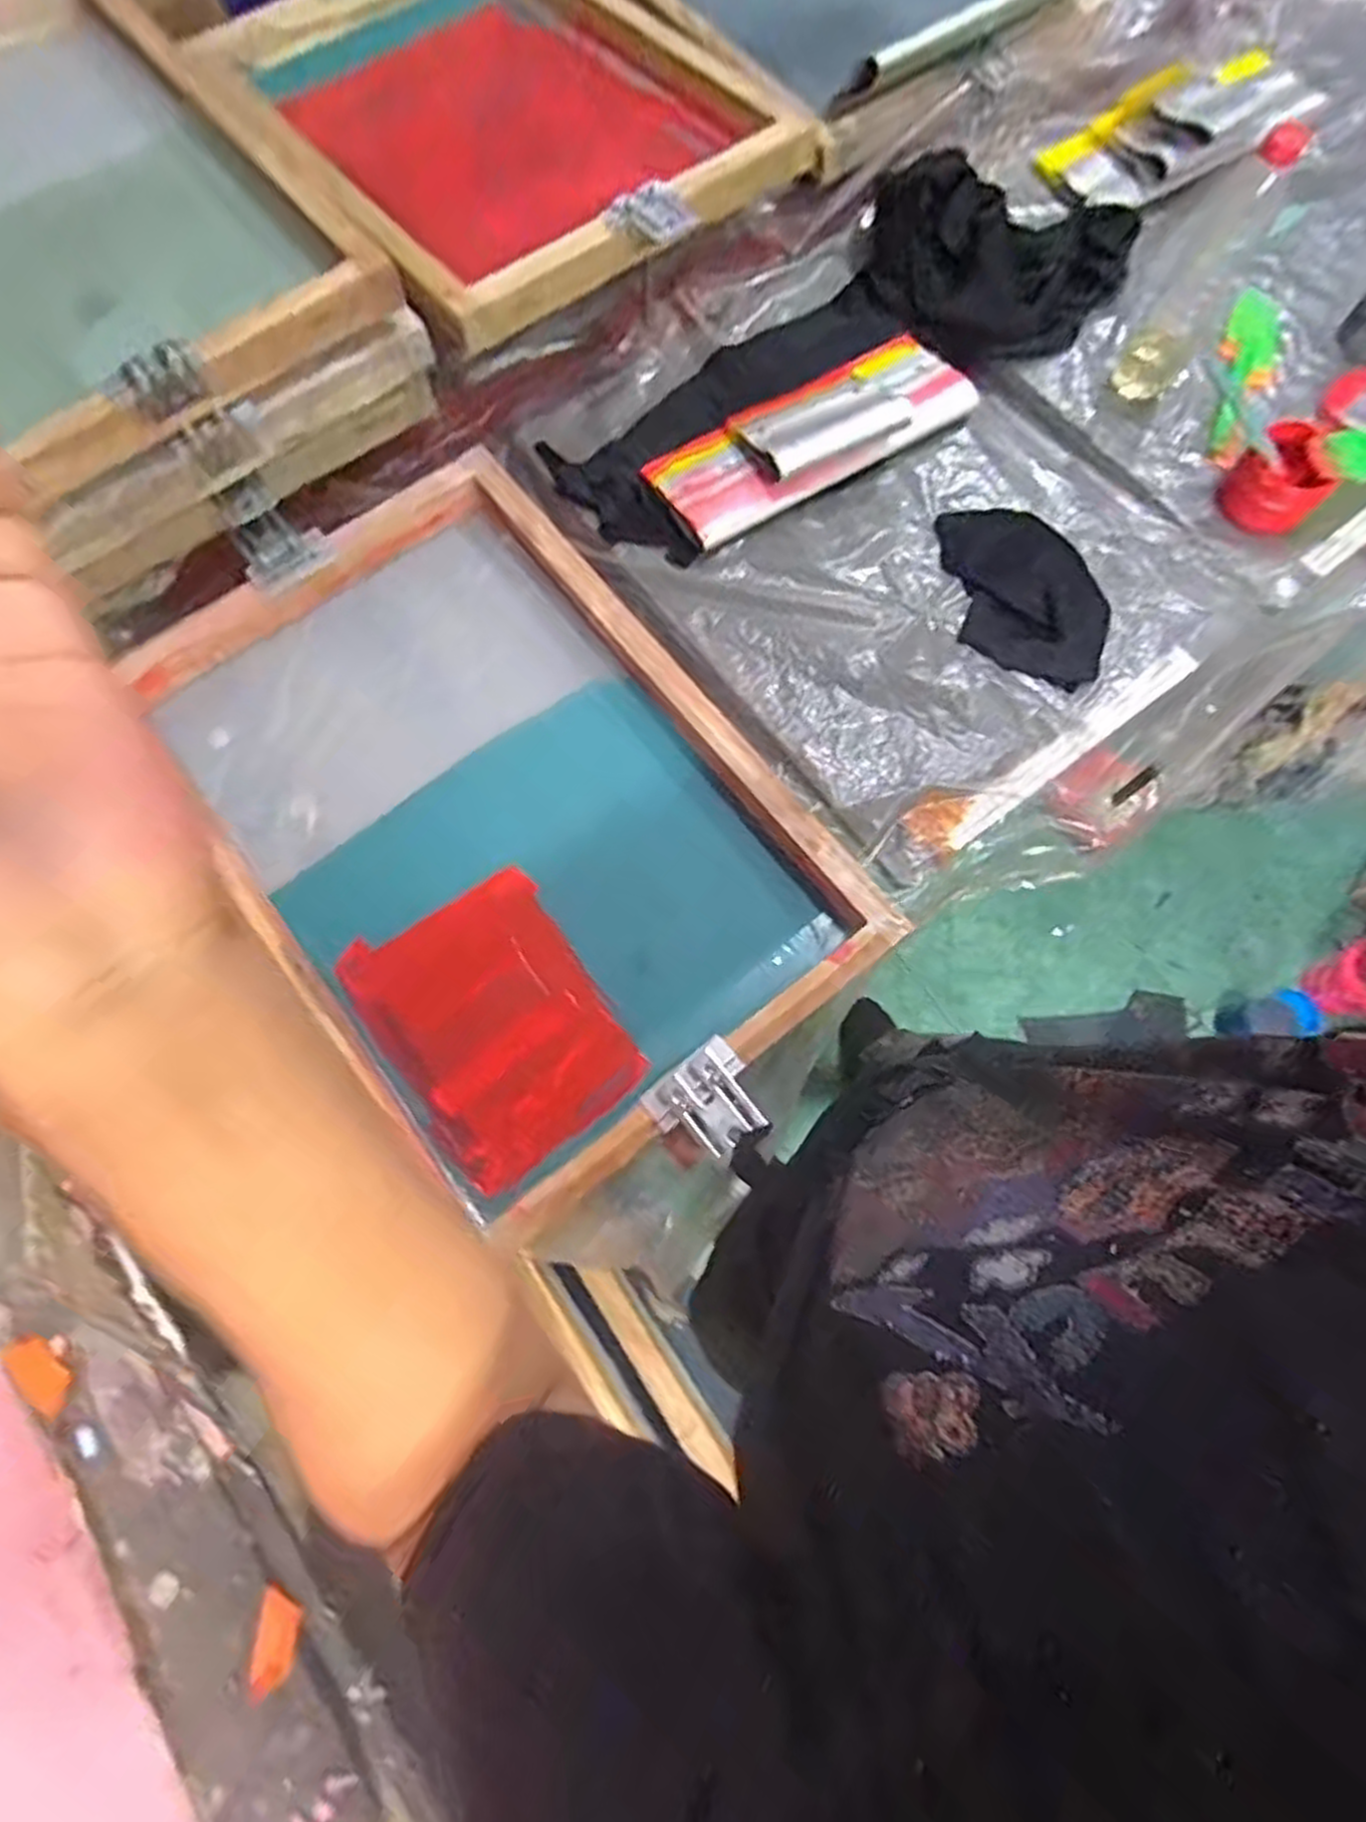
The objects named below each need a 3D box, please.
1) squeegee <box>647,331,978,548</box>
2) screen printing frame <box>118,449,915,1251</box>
[{"bbox_3d":[0.140,-0.517,0.844,0.363,0.048,0.137,-29,75,-9],"label":"squeegee"},{"bbox_3d":[-0.175,-0.101,0.719,0.422,0.048,0.644,-38,77,-11],"label":"screen printing frame"}]

